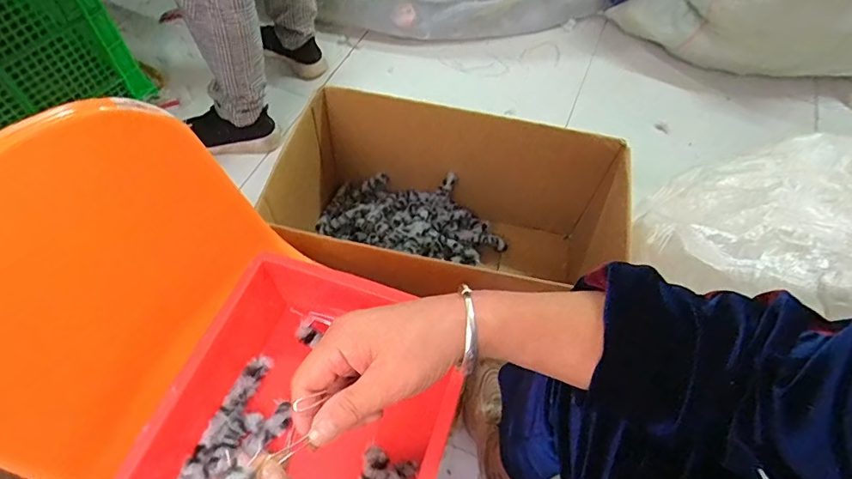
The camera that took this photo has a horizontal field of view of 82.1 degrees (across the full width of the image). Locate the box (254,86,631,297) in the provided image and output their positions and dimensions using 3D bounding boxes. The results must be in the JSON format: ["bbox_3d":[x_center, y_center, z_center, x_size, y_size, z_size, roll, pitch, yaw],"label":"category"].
[{"bbox_3d":[0.030,-0.022,0.871,0.562,0.278,0.316,14,59,4],"label":"box"}]

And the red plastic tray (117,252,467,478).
[{"bbox_3d":[-0.134,0.210,0.447,0.245,0.091,0.367,15,59,5],"label":"red plastic tray"}]

